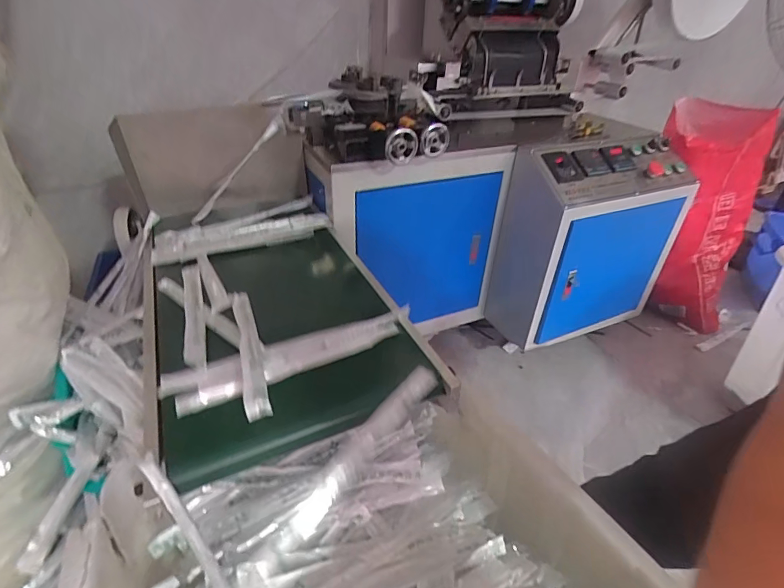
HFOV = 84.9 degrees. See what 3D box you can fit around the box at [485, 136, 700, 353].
[{"bbox_3d":[0.495,-0.136,1.120,0.458,0.474,0.198,-13,37,-22],"label":"box"}]

